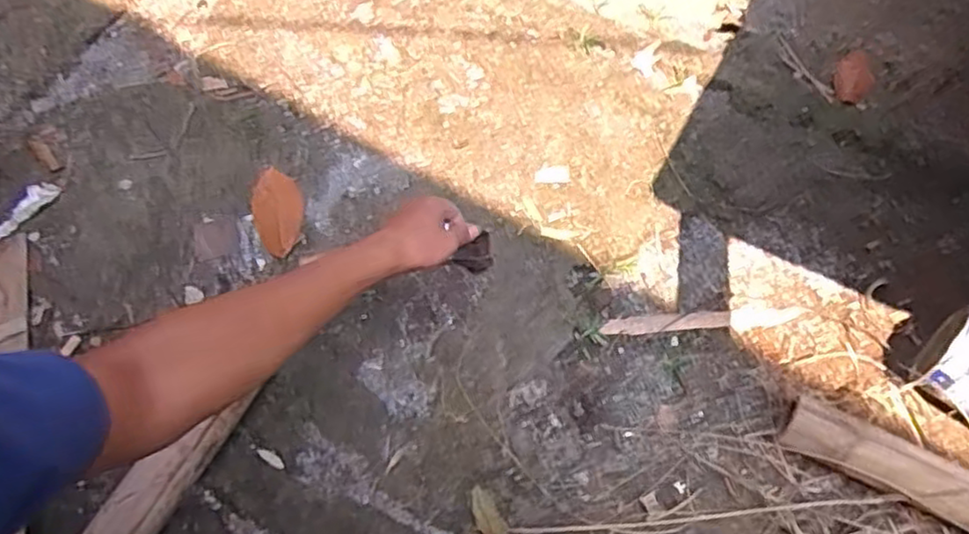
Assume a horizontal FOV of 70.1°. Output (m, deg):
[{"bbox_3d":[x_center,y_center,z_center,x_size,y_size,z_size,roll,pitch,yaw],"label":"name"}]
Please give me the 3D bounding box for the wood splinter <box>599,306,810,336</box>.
[{"bbox_3d":[0.281,0.070,0.886,0.257,0.006,0.031,-5,63,1],"label":"wood splinter"}]

